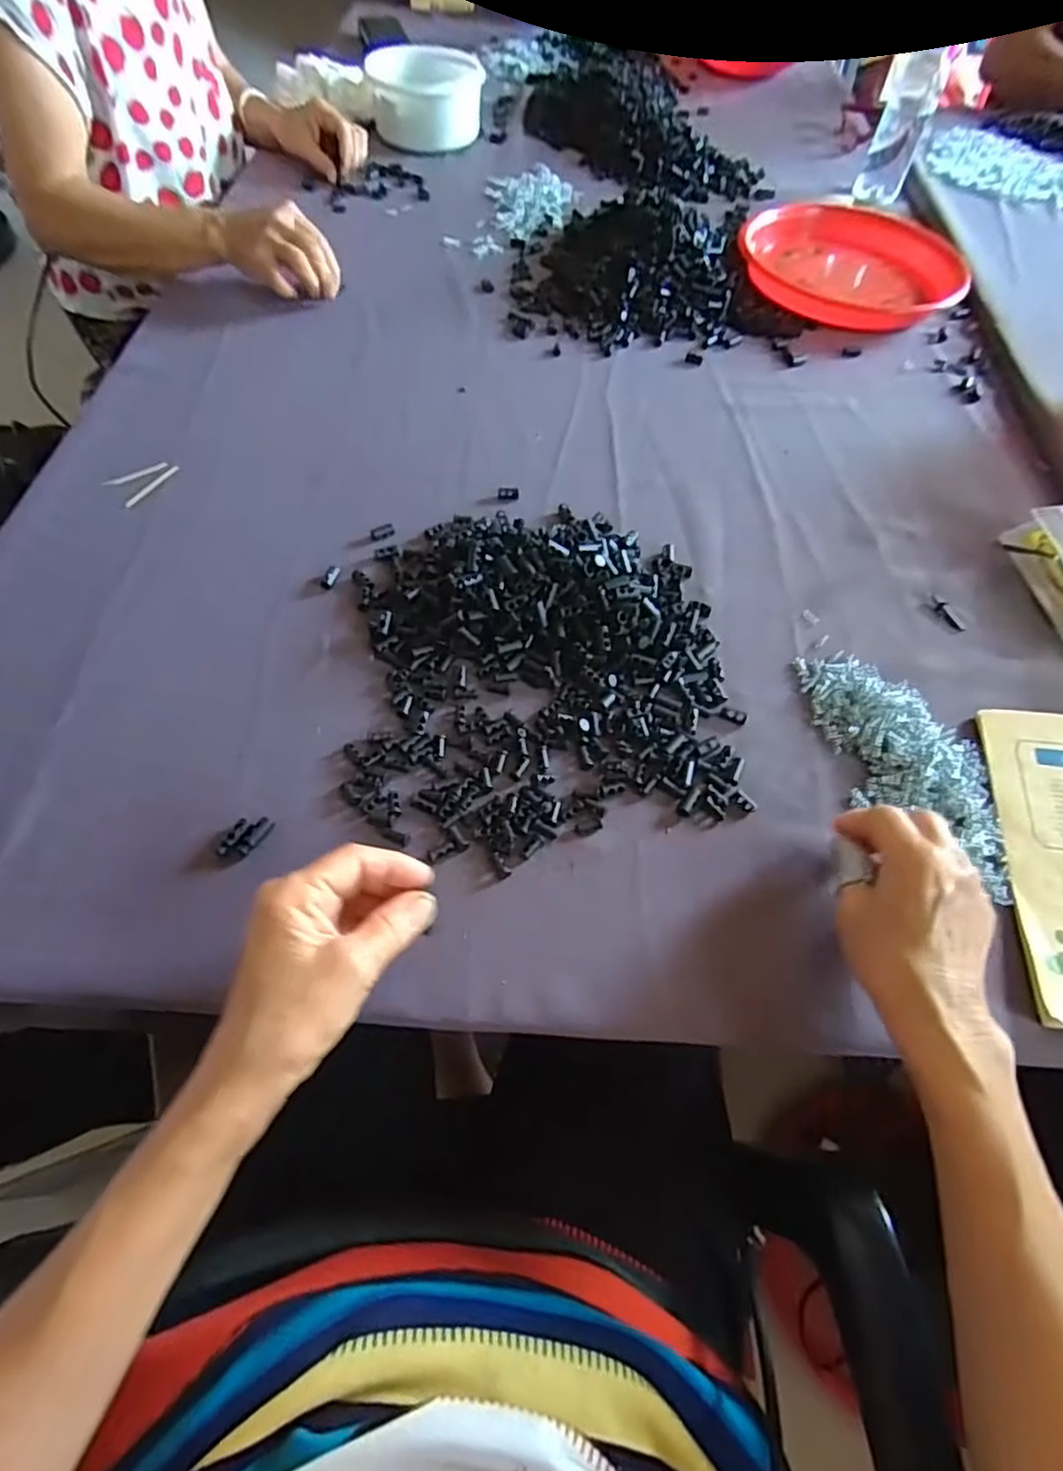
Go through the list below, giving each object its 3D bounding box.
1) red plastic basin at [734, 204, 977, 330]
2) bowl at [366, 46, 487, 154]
[{"bbox_3d":[0.367,-0.554,0.776,0.242,0.045,0.221,1,58,-1],"label":"red plastic basin"},{"bbox_3d":[-0.152,-0.925,0.979,0.165,0.077,0.149,-3,58,-4],"label":"bowl"}]

